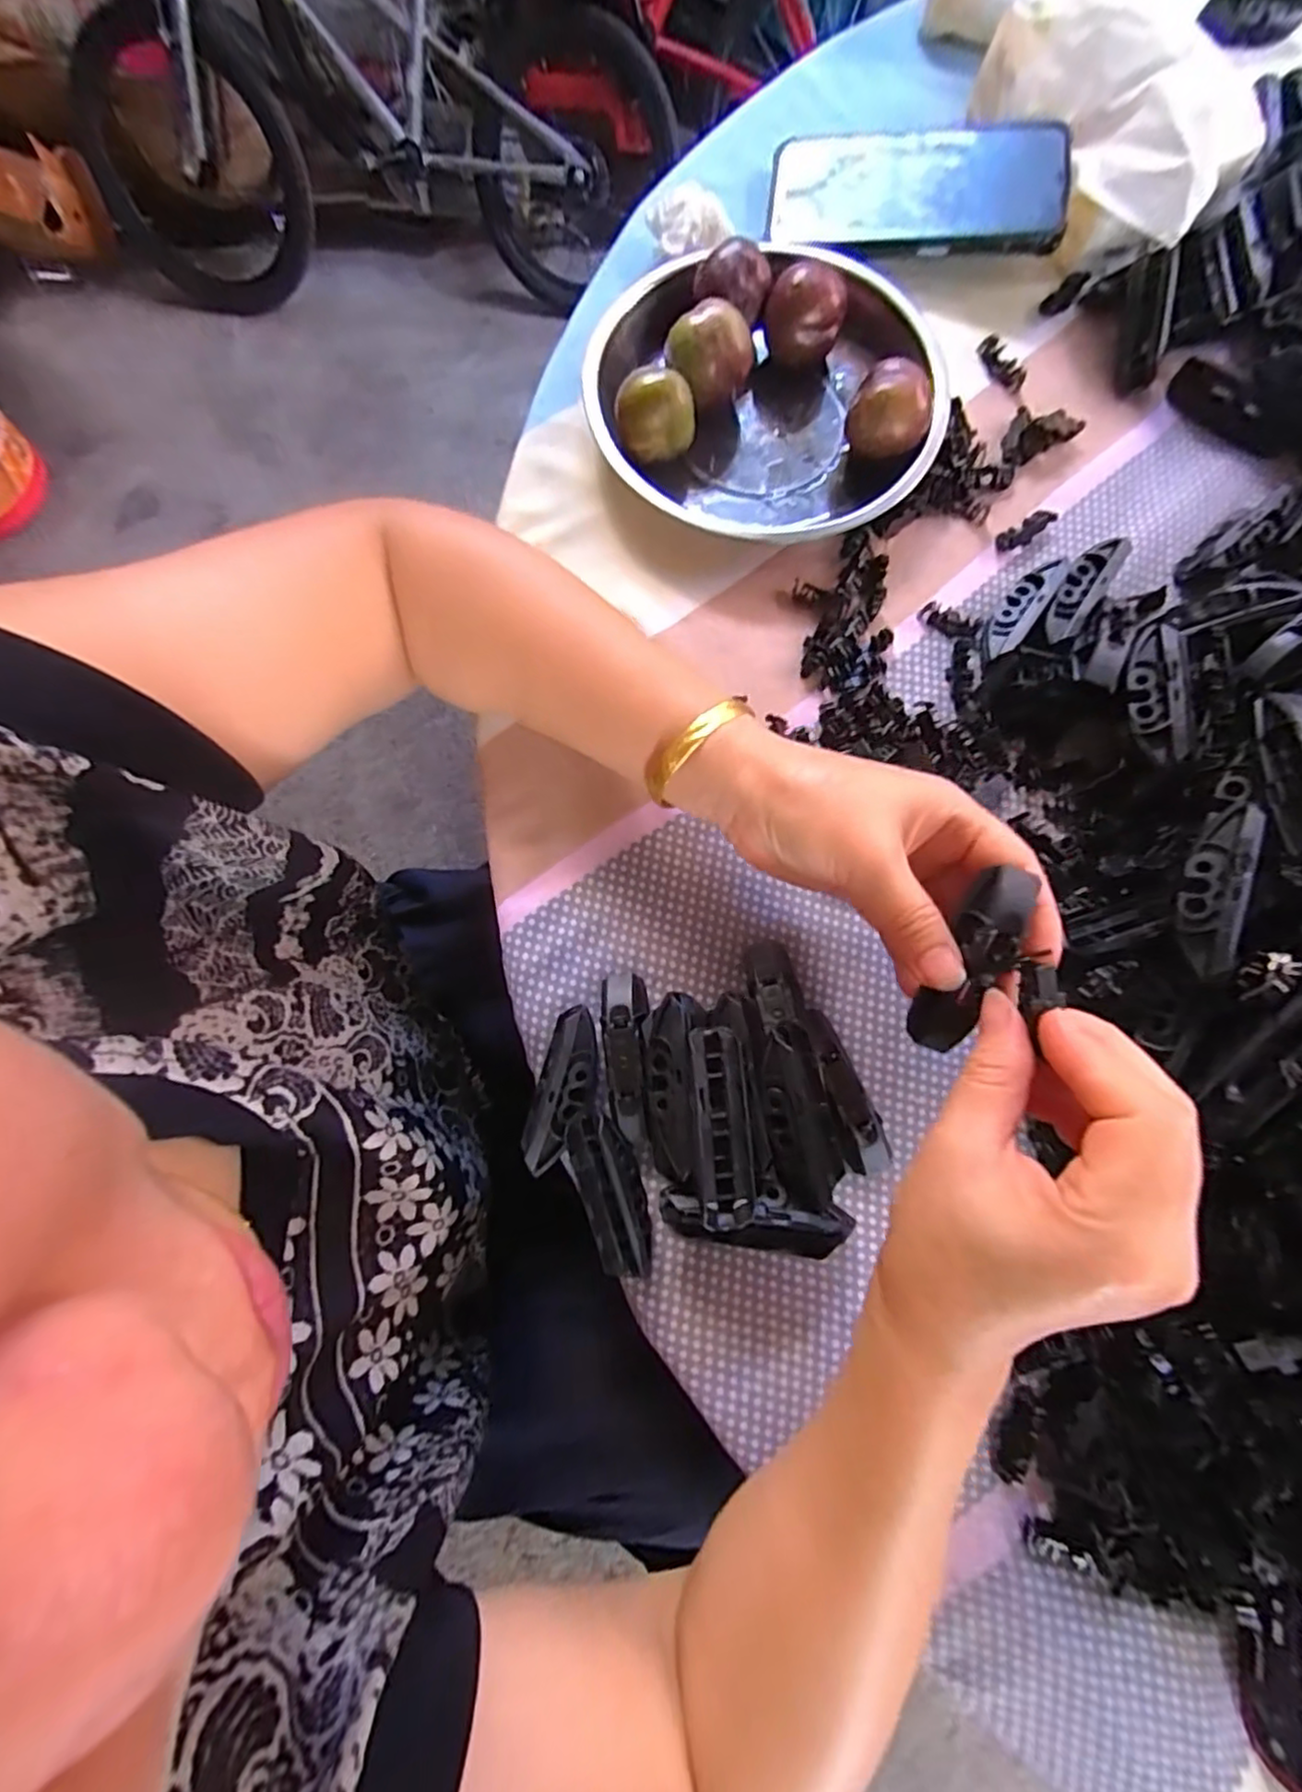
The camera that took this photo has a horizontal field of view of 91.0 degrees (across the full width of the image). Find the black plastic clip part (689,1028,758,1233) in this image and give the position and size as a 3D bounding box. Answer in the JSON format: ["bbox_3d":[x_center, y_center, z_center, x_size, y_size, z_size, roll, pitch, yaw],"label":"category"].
[{"bbox_3d":[0.028,0.090,0.251,0.020,0.009,0.073,-3,79,0],"label":"black plastic clip part"}]

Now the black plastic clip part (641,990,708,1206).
[{"bbox_3d":[0.010,0.081,0.263,0.025,0.029,0.076,-5,79,-1],"label":"black plastic clip part"}]

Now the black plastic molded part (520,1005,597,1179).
[{"bbox_3d":[-0.037,0.084,0.275,0.024,0.008,0.069,12,79,3],"label":"black plastic molded part"}]

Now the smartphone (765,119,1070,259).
[{"bbox_3d":[0.159,-0.428,0.387,0.166,0.013,0.092,1,82,8],"label":"smartphone"}]

